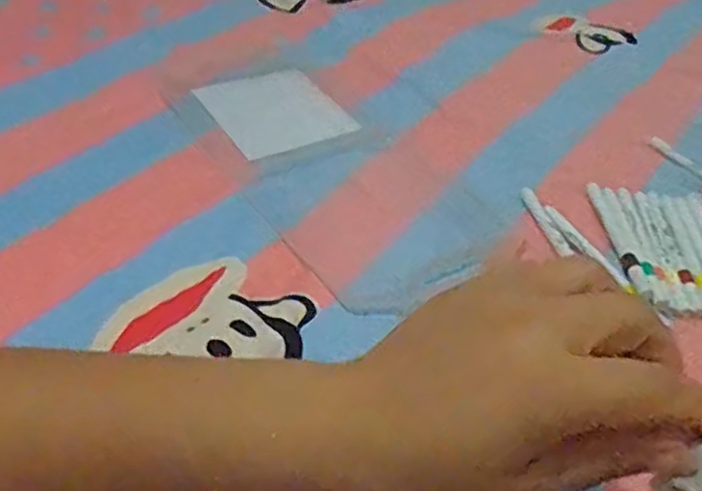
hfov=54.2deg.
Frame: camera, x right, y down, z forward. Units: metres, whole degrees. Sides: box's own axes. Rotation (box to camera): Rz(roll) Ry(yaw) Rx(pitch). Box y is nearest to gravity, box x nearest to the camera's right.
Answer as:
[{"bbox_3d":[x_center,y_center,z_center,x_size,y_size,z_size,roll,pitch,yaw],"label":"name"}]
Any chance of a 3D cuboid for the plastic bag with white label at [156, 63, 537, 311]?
[{"bbox_3d":[-0.014,-0.064,0.517,0.159,0.021,0.262,-24,60,-33],"label":"plastic bag with white label"}]

